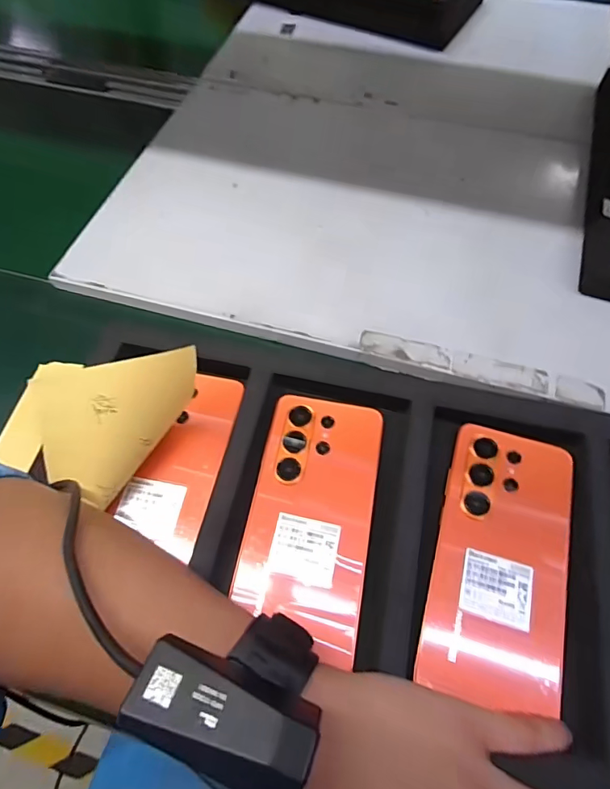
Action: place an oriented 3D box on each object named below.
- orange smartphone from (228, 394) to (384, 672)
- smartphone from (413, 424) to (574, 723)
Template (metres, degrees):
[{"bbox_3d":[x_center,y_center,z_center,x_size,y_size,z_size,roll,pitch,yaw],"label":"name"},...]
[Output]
[{"bbox_3d":[0.005,0.074,0.297,0.076,0.006,0.155,10,62,6],"label":"orange smartphone"},{"bbox_3d":[0.121,0.098,0.283,0.076,0.006,0.158,16,63,9],"label":"smartphone"}]

